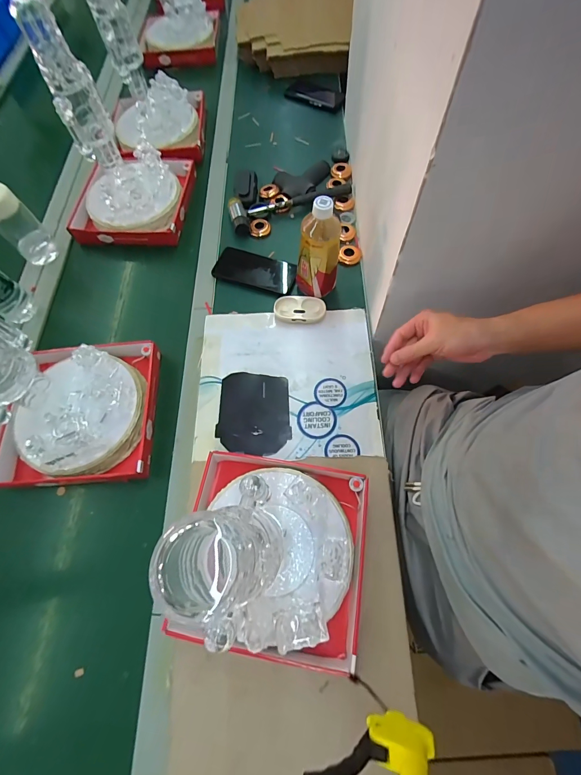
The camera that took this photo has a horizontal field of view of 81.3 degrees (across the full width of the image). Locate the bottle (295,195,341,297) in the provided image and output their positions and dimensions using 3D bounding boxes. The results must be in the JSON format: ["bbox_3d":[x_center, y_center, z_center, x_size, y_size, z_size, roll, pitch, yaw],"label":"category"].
[{"bbox_3d":[0.046,-0.231,0.569,0.069,0.170,0.055,7,67,6],"label":"bottle"}]

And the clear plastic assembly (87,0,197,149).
[{"bbox_3d":[-0.324,-0.683,0.704,0.185,0.299,0.146,-27,68,-9],"label":"clear plastic assembly"}]

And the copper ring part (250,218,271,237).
[{"bbox_3d":[-0.064,-0.342,0.722,0.041,0.015,0.041,1,67,3],"label":"copper ring part"}]

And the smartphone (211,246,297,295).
[{"bbox_3d":[-0.068,-0.236,0.663,0.157,0.010,0.083,15,68,9],"label":"smartphone"}]

